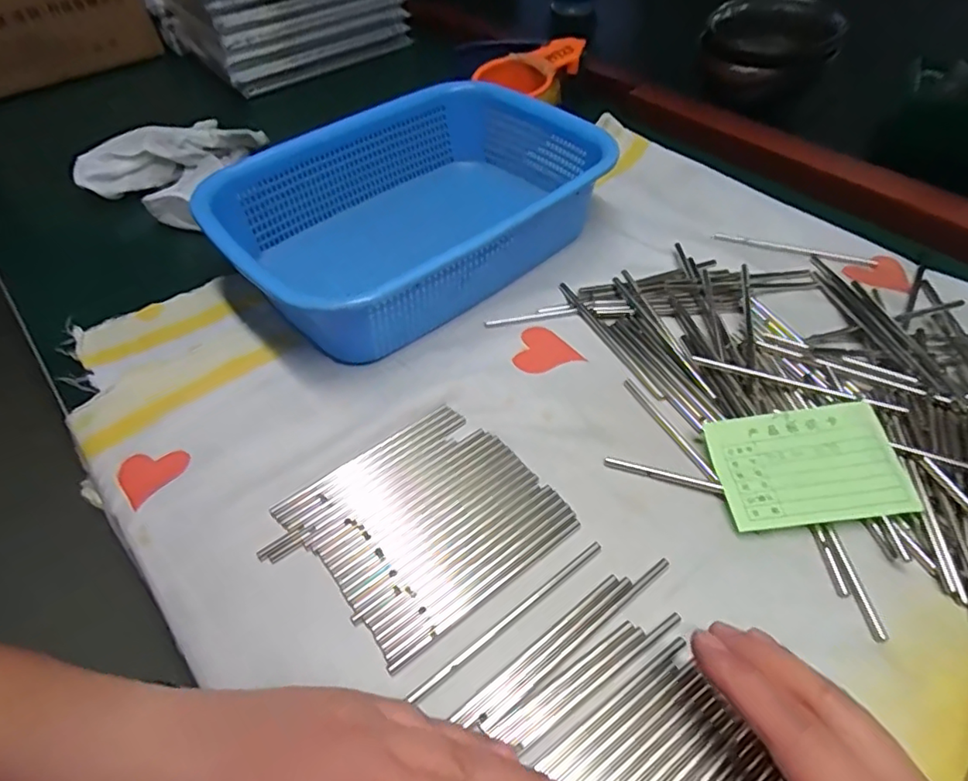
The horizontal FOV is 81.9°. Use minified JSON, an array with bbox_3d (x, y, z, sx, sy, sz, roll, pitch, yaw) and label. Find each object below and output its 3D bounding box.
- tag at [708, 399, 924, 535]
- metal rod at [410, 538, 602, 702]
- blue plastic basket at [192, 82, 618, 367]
[{"bbox_3d":[0.176,0.041,0.307,0.091,0.004,0.066,-9,57,4],"label":"tag"},{"bbox_3d":[0.014,0.111,0.274,0.118,0.004,0.005,-32,57,-21],"label":"metal rod"},{"bbox_3d":[-0.035,-0.156,0.449,0.289,0.071,0.202,-36,58,-23],"label":"blue plastic basket"}]

